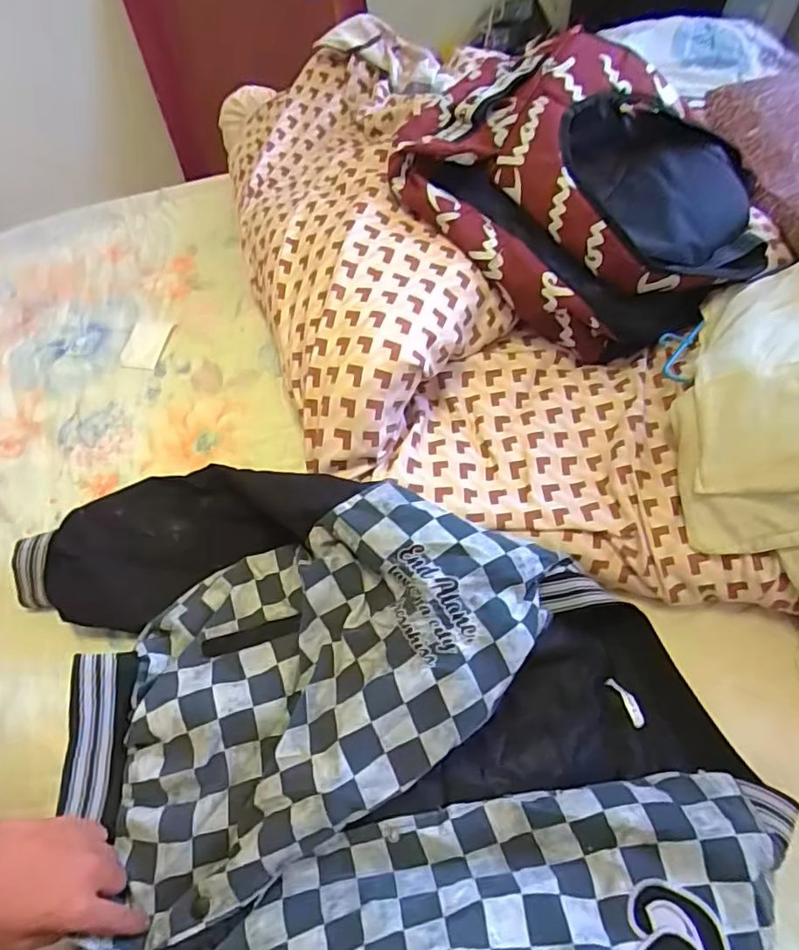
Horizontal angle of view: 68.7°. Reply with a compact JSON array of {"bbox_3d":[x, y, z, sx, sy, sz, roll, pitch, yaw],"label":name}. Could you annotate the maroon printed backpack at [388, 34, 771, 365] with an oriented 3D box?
[{"bbox_3d":[0.229,-0.341,0.709,0.355,0.216,0.378,-36,62,-19],"label":"maroon printed backpack"}]

